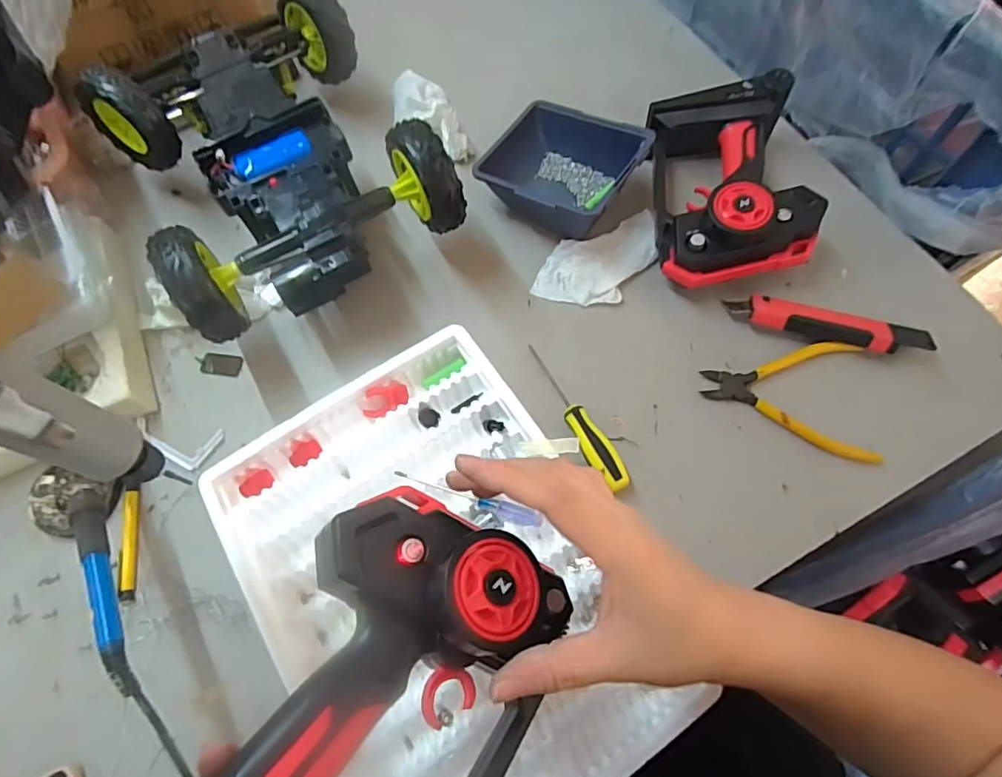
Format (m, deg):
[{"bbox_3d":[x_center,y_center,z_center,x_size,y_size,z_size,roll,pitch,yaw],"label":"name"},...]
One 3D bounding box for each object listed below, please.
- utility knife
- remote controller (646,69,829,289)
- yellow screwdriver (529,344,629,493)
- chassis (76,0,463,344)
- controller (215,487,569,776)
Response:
[{"bbox_3d":[0.291,-0.057,0.484,0.168,0.027,0.032,13,70,8],"label":"utility knife"},{"bbox_3d":[0.217,-0.193,0.515,0.141,0.074,0.206,-1,68,3],"label":"remote controller"},{"bbox_3d":[0.062,0.023,0.473,0.024,0.026,0.150,-29,70,-8],"label":"yellow screwdriver"},{"bbox_3d":[-0.221,-0.236,0.506,0.250,0.091,0.351,-30,70,-9],"label":"chassis"},{"bbox_3d":[-0.049,0.132,0.235,0.122,0.110,0.163,22,71,11],"label":"controller"}]

